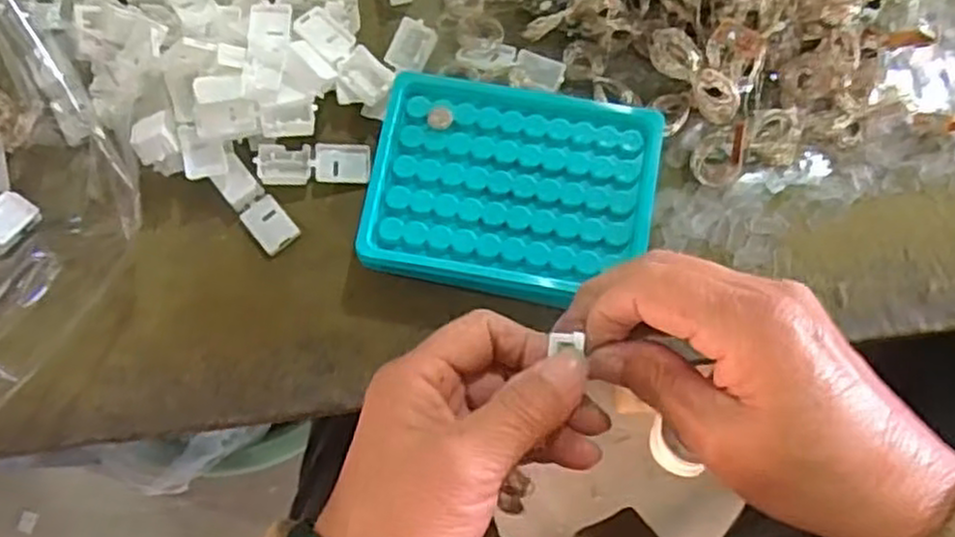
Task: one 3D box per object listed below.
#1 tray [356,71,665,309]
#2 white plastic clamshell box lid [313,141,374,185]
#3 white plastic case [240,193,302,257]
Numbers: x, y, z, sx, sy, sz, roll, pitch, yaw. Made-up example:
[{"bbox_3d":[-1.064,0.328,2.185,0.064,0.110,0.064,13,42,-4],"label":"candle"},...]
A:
[{"bbox_3d":[0.016,-0.036,0.359,0.127,0.025,0.098,11,77,4],"label":"tray"},{"bbox_3d":[-0.067,-0.053,0.376,0.027,0.006,0.022,-2,77,1],"label":"white plastic clamshell box lid"},{"bbox_3d":[-0.102,-0.021,0.371,0.020,0.005,0.027,-39,79,-7],"label":"white plastic case"}]

